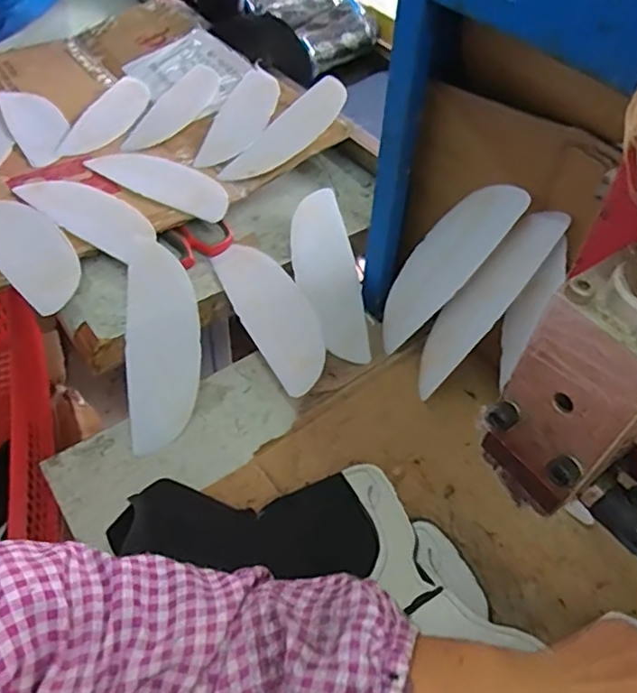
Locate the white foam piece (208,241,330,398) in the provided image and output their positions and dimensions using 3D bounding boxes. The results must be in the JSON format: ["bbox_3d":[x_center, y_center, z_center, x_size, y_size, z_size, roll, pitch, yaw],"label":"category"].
[{"bbox_3d":[-0.043,-0.036,0.609,0.072,0.019,0.197,-21,53,-19],"label":"white foam piece"}]

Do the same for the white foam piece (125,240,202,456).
[{"bbox_3d":[-0.150,-0.002,0.589,0.068,0.017,0.199,0,82,-11],"label":"white foam piece"}]

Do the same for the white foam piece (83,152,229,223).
[{"bbox_3d":[-0.180,-0.193,0.710,0.196,0.008,0.073,23,55,17],"label":"white foam piece"}]

